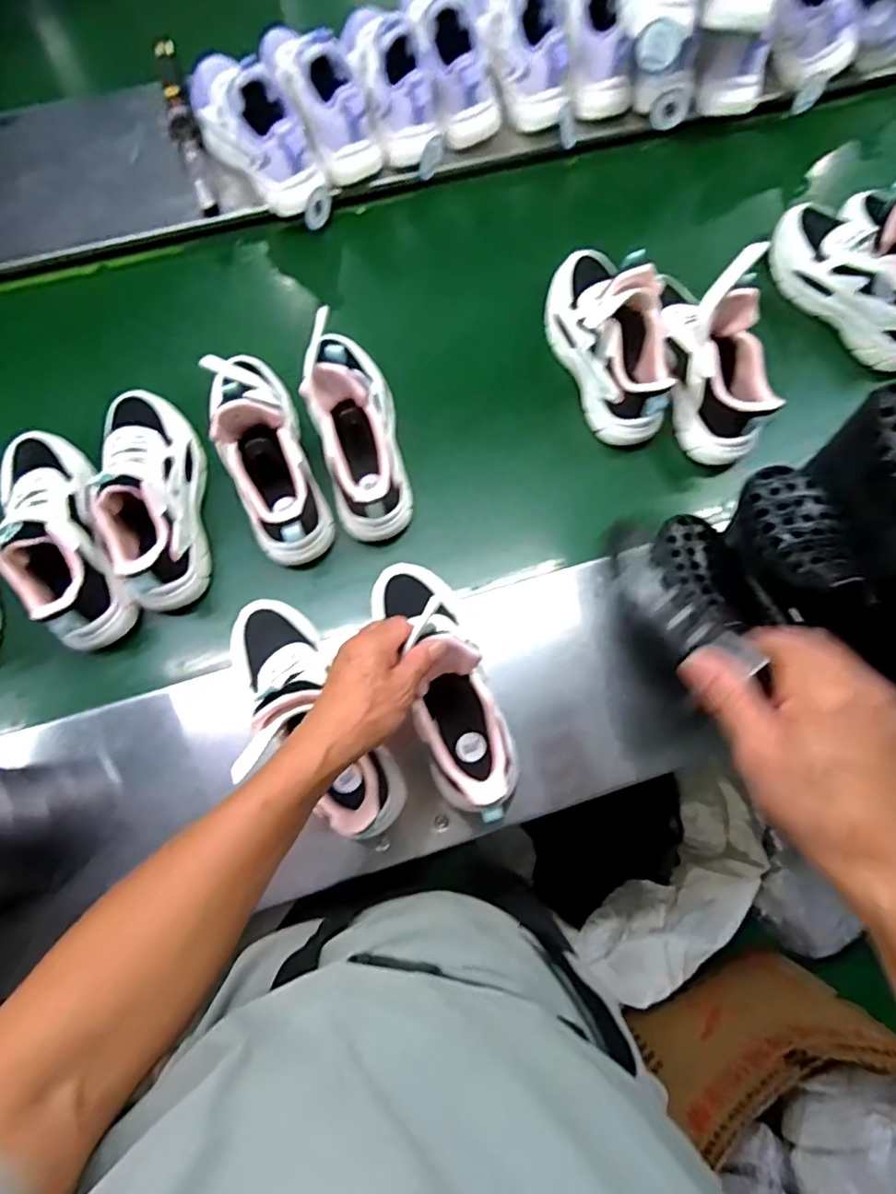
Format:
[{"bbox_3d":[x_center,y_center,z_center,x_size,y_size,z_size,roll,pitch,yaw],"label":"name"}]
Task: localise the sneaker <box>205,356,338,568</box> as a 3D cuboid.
[{"bbox_3d":[-0.194,-0.167,0.623,0.077,0.123,0.245,-15,79,-2],"label":"sneaker"}]

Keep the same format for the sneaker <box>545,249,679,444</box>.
[{"bbox_3d":[0.190,-0.307,0.682,0.086,0.144,0.235,-20,79,-3],"label":"sneaker"}]

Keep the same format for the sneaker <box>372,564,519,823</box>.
[{"bbox_3d":[-0.004,0.072,0.530,0.078,0.141,0.248,-18,72,-3],"label":"sneaker"}]

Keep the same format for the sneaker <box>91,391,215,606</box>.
[{"bbox_3d":[-0.326,-0.113,0.622,0.092,0.101,0.242,-7,78,-1],"label":"sneaker"}]

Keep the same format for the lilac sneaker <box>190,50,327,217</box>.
[{"bbox_3d":[-0.243,-0.581,0.713,0.209,0.111,0.088,44,82,9],"label":"lilac sneaker"}]

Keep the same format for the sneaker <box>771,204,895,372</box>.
[{"bbox_3d":[0.521,-0.402,0.719,0.086,0.123,0.254,-40,81,-7],"label":"sneaker"}]

